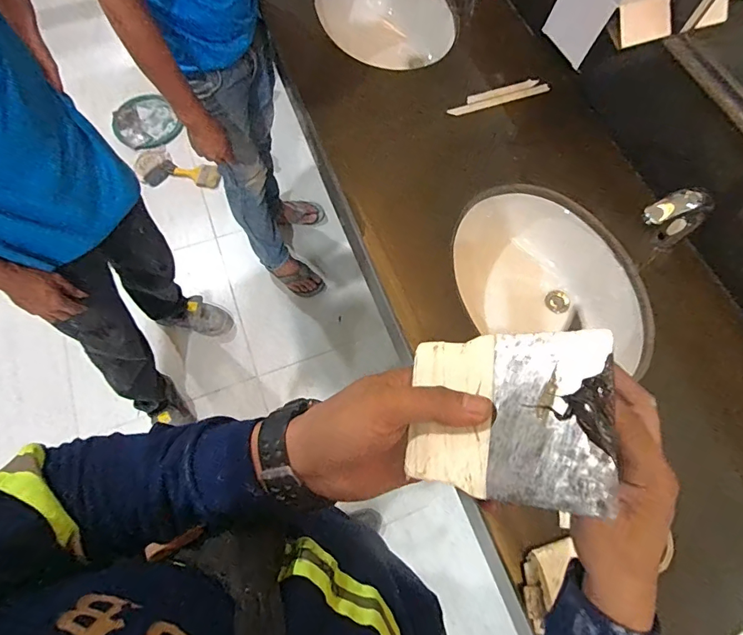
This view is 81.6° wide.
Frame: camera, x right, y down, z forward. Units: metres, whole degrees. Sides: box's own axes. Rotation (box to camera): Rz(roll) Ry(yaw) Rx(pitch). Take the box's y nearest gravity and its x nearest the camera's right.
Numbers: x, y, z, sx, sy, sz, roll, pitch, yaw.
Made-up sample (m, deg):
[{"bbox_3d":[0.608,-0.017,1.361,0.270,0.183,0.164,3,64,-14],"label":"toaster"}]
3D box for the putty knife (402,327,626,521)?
[{"bbox_3d":[0.071,0.051,0.231,0.103,0.007,0.087,-3,68,31],"label":"putty knife"}]

